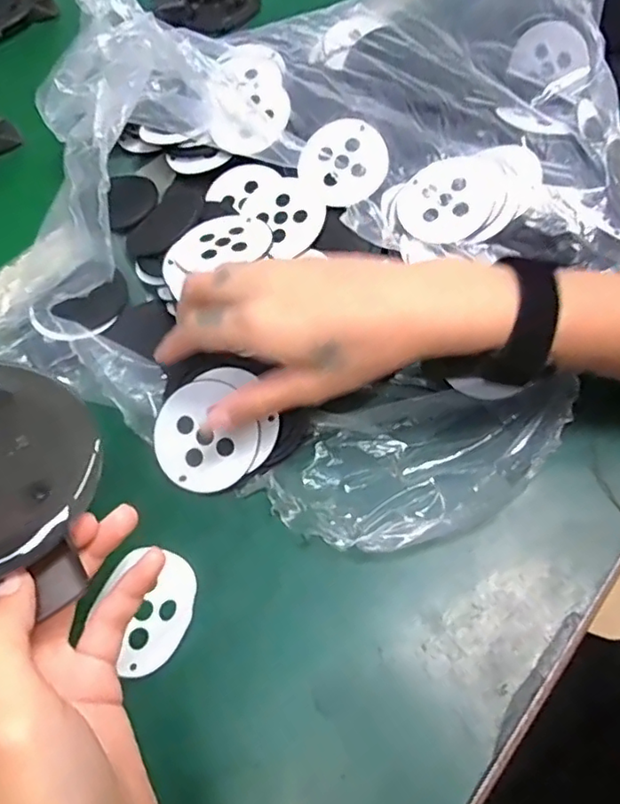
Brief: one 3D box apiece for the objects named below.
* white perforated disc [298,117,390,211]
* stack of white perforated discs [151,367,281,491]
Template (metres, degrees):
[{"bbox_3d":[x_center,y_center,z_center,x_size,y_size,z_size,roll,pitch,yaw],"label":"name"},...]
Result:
[{"bbox_3d":[0.025,-0.166,0.401,0.057,0.004,0.062,-42,74,3],"label":"white perforated disc"},{"bbox_3d":[-0.056,0.017,0.331,0.069,0.005,0.062,-32,80,4],"label":"stack of white perforated discs"}]

